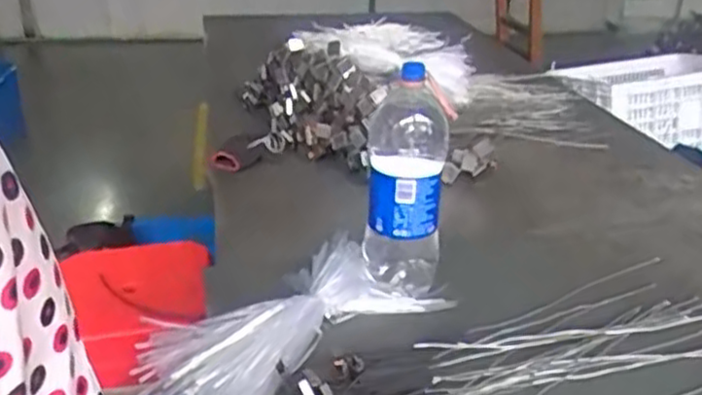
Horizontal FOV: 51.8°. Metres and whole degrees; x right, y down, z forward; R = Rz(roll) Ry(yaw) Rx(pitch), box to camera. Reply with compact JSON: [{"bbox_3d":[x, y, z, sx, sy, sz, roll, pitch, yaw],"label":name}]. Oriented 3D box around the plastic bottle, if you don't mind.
[{"bbox_3d":[0.072,-0.009,0.982,0.106,0.317,0.100,3,26,5],"label":"plastic bottle"}]

